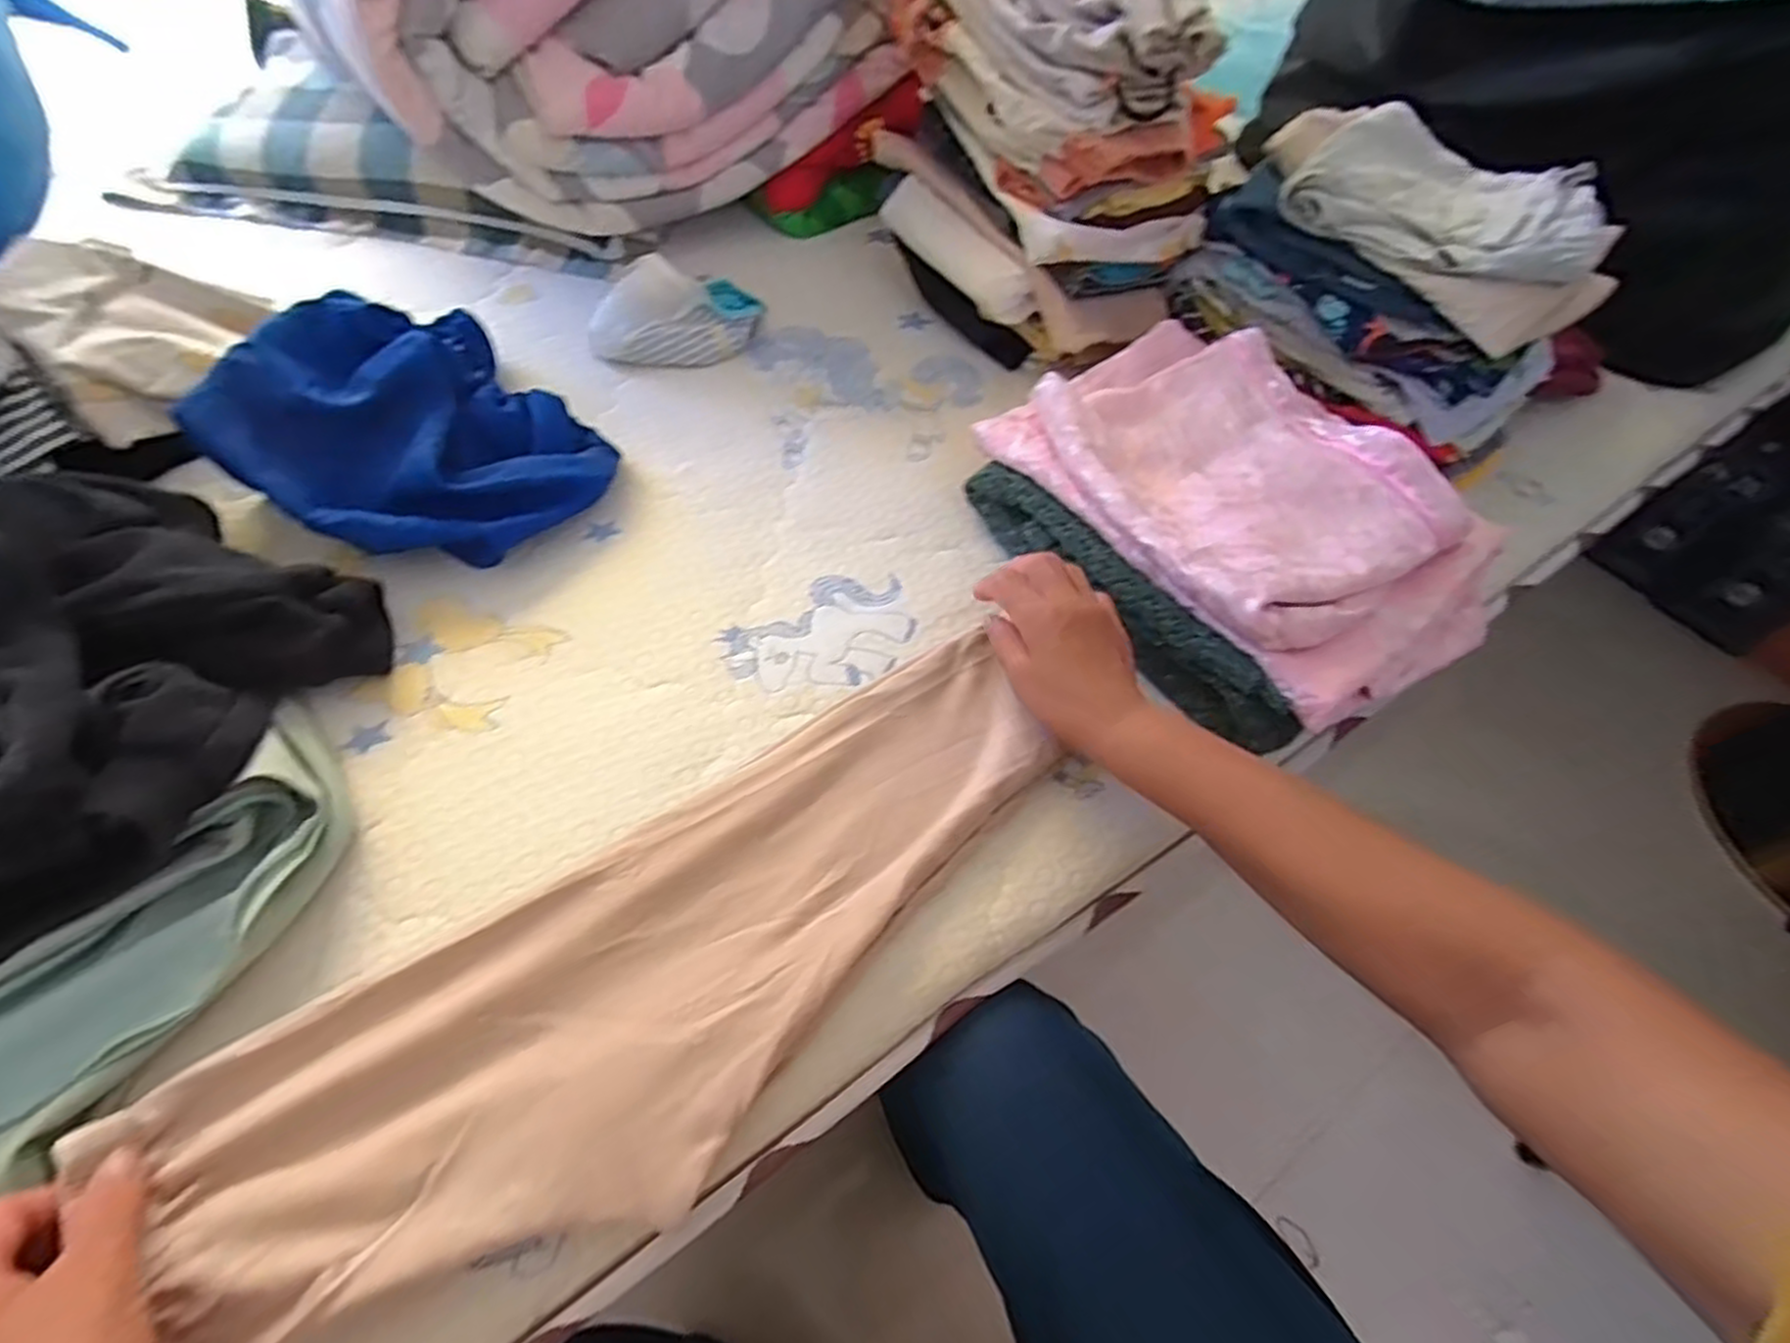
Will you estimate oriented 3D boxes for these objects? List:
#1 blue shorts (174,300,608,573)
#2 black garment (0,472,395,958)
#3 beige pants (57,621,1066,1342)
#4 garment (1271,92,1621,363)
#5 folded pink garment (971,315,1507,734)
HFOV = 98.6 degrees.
[{"bbox_3d":[-0.347,-0.182,0.563,0.231,0.108,0.223,34,60,18],"label":"blue shorts"},{"bbox_3d":[-0.464,0.006,0.402,0.254,0.144,0.306,18,57,8],"label":"black garment"},{"bbox_3d":[-0.098,0.139,0.404,0.467,0.020,0.165,-32,64,-25],"label":"beige pants"},{"bbox_3d":[0.417,-0.357,0.600,0.164,0.065,0.264,-34,64,-24],"label":"garment"},{"bbox_3d":[0.248,-0.126,0.553,0.224,0.065,0.335,-30,63,-22],"label":"folded pink garment"}]

